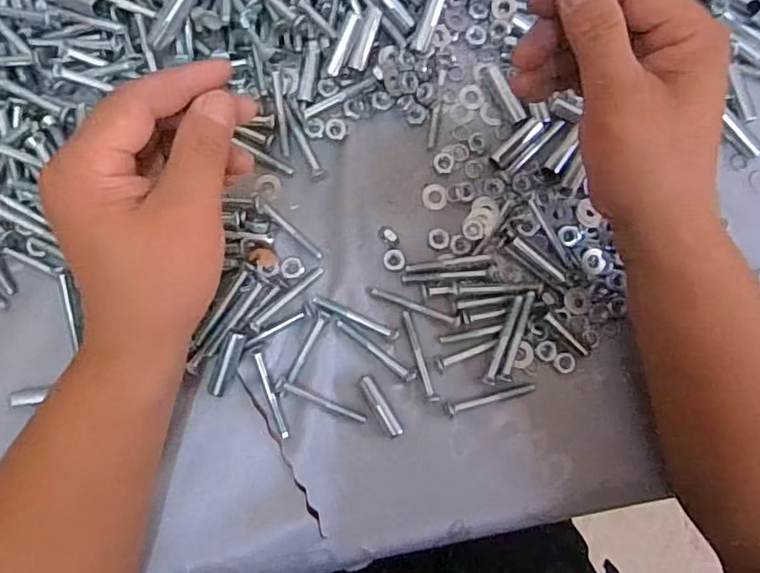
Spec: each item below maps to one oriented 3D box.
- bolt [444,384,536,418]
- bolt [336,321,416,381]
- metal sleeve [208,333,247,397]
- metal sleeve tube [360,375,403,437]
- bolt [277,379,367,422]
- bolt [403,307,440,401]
[{"bbox_3d":[0.066,0.067,0.347,0.056,0.006,0.008,-13,85,-6],"label":"bolt"},{"bbox_3d":[-0.002,0.038,0.347,0.055,0.004,0.007,37,82,1],"label":"bolt"},{"bbox_3d":[-0.088,0.044,0.333,0.010,0.008,0.038,23,99,-1],"label":"metal sleeve"},{"bbox_3d":[0.000,0.070,0.342,0.009,0.007,0.039,-29,86,-7],"label":"metal sleeve tube"},{"bbox_3d":[-0.034,0.067,0.339,0.056,0.007,0.008,22,82,-1],"label":"bolt"},{"bbox_3d":[0.023,0.042,0.348,0.007,0.004,0.055,-18,85,-6],"label":"bolt"}]

